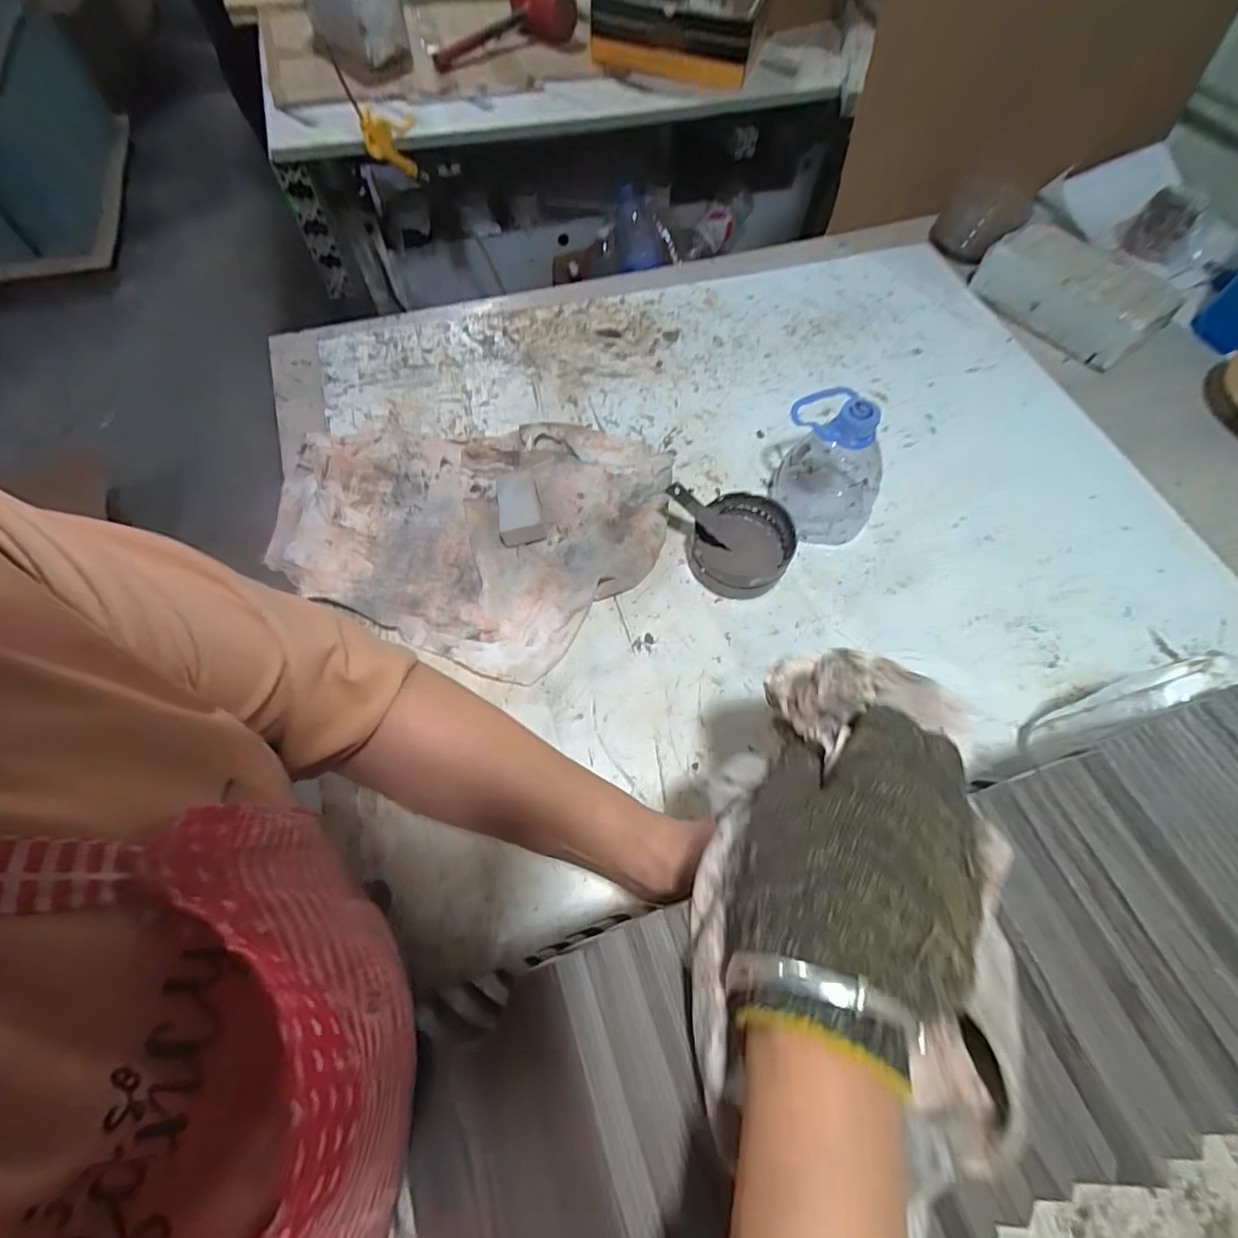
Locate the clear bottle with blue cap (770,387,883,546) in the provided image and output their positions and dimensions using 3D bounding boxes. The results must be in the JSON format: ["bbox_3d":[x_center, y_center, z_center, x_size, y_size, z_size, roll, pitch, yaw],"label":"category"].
[{"bbox_3d":[0.197,-0.141,0.498,0.094,0.130,0.084,28,67,13],"label":"clear bottle with blue cap"}]

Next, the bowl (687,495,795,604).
[{"bbox_3d":[0.112,-0.068,0.504,0.089,0.035,0.092,0,64,-1],"label":"bowl"}]

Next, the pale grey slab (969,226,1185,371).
[{"bbox_3d":[0.543,-0.395,0.667,0.079,0.063,0.203,-38,70,-17],"label":"pale grey slab"}]

